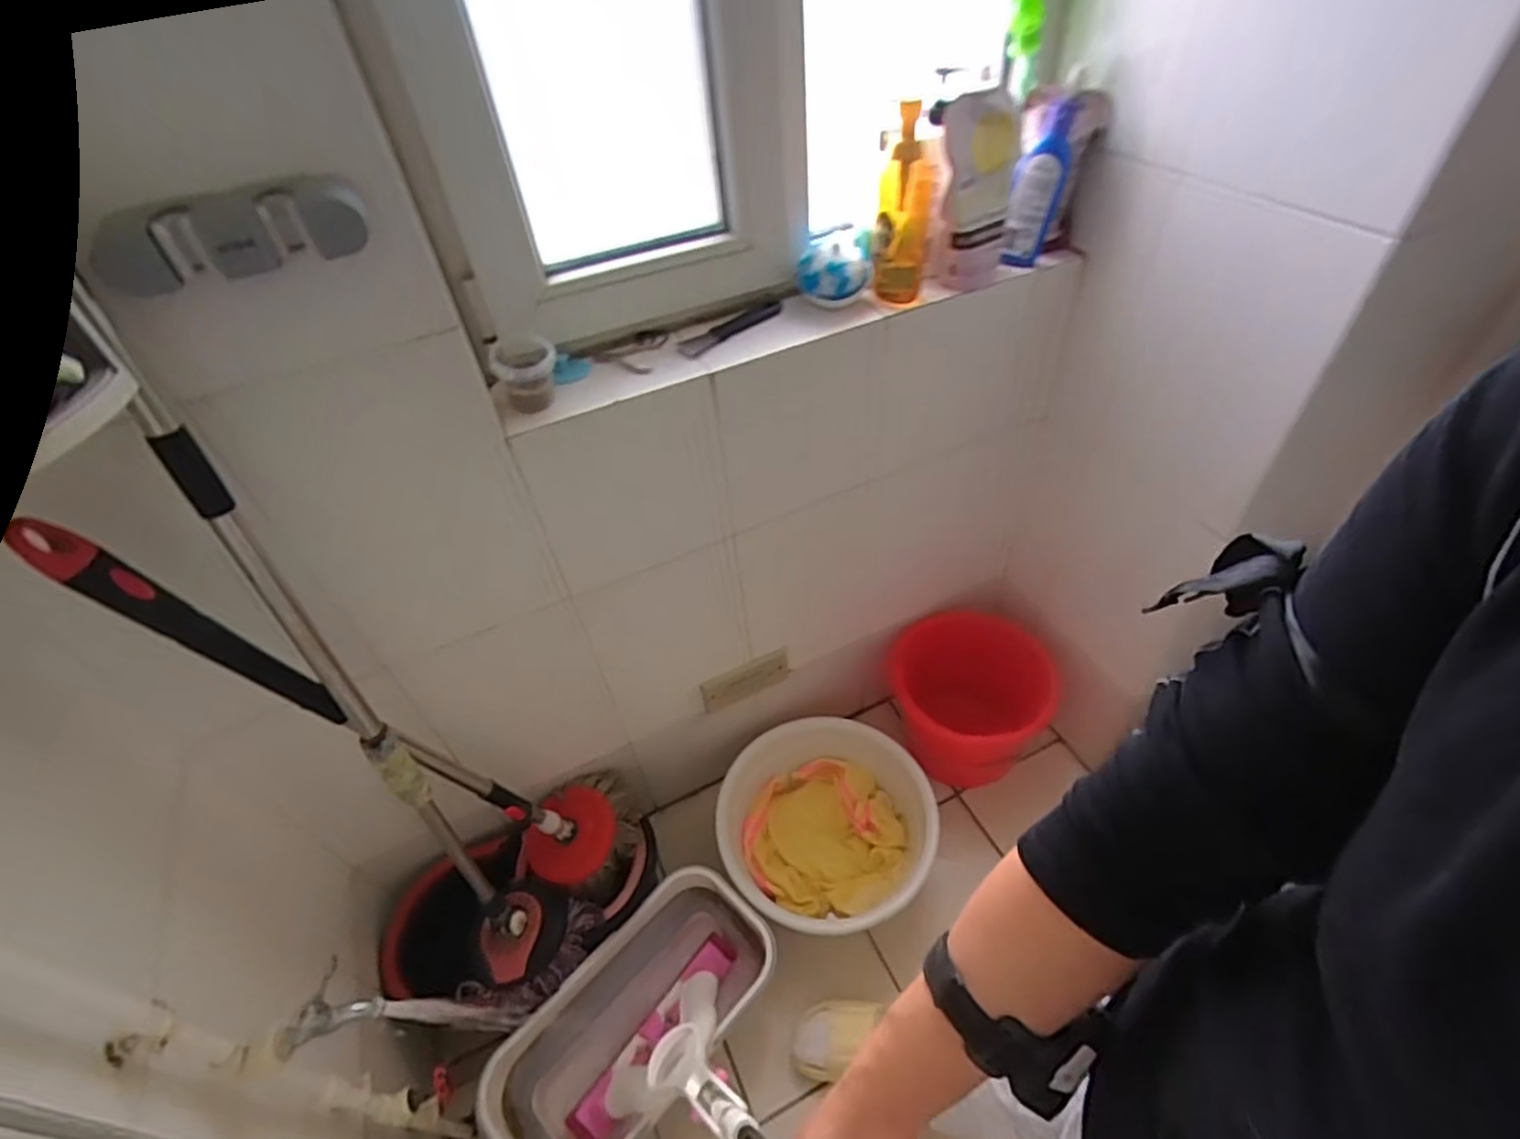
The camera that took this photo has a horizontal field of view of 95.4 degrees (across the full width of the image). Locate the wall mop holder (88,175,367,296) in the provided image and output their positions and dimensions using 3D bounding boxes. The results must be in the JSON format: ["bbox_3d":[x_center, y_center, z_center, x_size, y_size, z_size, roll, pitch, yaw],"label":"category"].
[{"bbox_3d":[-0.405,-0.261,0.534,0.184,0.055,0.033,-21,47,-14],"label":"wall mop holder"}]

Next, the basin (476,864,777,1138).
[{"bbox_3d":[-0.184,0.700,1.059,0.221,0.145,0.450,32,57,31],"label":"basin"}]

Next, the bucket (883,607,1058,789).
[{"bbox_3d":[0.402,0.256,1.361,0.310,0.242,0.258,17,50,21],"label":"bucket"}]

